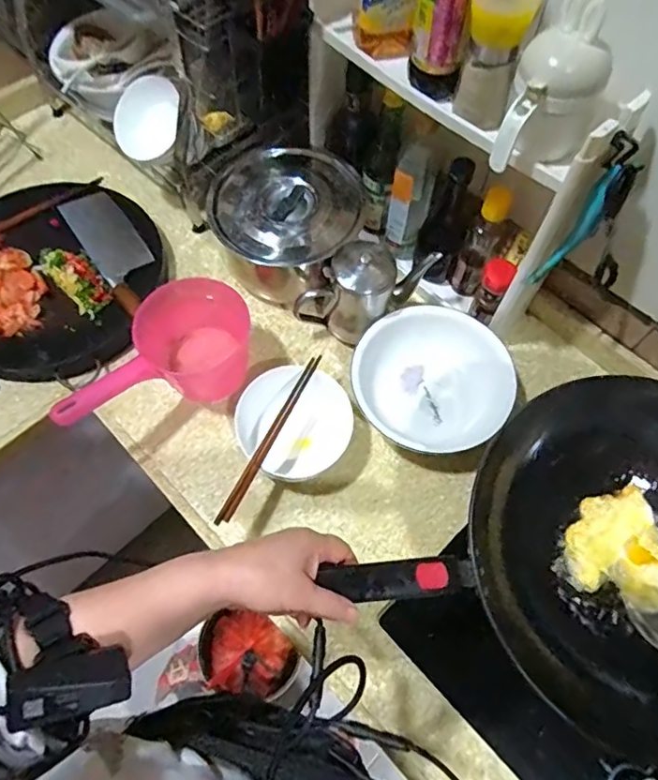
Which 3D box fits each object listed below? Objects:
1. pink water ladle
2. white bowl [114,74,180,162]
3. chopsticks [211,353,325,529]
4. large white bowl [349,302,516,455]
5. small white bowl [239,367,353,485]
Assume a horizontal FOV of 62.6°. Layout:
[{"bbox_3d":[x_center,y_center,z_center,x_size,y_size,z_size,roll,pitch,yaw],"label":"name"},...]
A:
[{"bbox_3d":[-0.225,-0.041,0.709,0.240,0.155,0.113,-30,68,-14],"label":"pink water ladle"},{"bbox_3d":[-0.271,-0.405,0.812,0.115,0.086,0.054,-45,34,5],"label":"white bowl"},{"bbox_3d":[-0.072,0.056,0.679,0.016,0.014,0.246,24,67,11],"label":"chopsticks"},{"bbox_3d":[0.144,-0.011,0.748,0.204,0.074,0.192,0,64,0],"label":"large white bowl"},{"bbox_3d":[-0.043,0.044,0.724,0.136,0.064,0.142,0,64,0],"label":"small white bowl"}]

